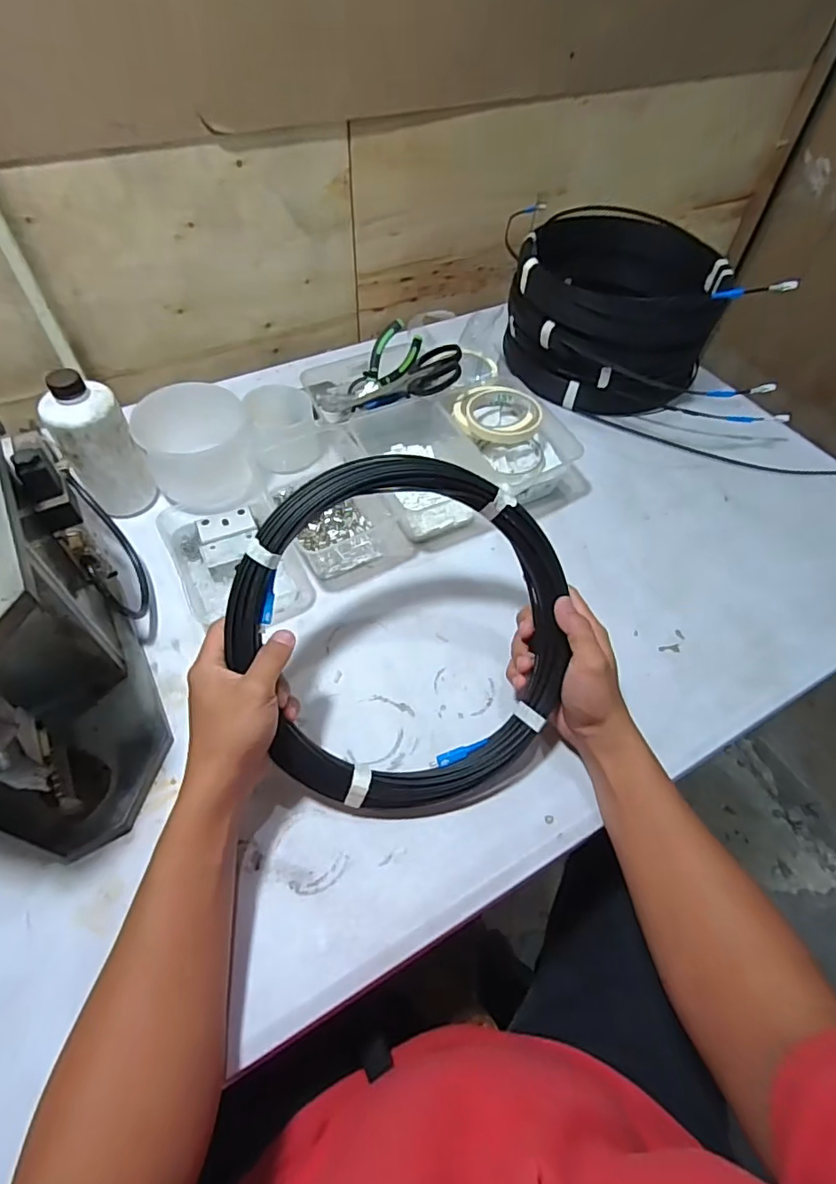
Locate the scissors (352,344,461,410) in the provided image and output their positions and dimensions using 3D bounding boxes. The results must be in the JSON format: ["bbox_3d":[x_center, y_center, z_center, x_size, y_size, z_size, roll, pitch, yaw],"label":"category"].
[{"bbox_3d":[-0.012,-0.270,0.694,0.155,0.021,0.067,-9,49,31],"label":"scissors"}]

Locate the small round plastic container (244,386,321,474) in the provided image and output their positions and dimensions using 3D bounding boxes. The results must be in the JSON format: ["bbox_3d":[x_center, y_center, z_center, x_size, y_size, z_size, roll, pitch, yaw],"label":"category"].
[{"bbox_3d":[-0.170,-0.208,0.684,0.078,0.091,0.085,1,56,-2],"label":"small round plastic container"}]

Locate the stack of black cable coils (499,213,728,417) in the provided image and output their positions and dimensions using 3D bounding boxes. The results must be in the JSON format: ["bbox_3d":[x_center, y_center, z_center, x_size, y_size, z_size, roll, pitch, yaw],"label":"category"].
[{"bbox_3d":[0.262,-0.388,0.771,0.277,0.171,0.240,31,60,18],"label":"stack of black cable coils"}]

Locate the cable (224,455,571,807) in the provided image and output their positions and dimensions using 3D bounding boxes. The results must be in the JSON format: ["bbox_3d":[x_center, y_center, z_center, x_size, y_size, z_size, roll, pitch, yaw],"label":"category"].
[{"bbox_3d":[-0.014,0.031,0.447,0.268,0.030,0.280,2,90,-9],"label":"cable"}]

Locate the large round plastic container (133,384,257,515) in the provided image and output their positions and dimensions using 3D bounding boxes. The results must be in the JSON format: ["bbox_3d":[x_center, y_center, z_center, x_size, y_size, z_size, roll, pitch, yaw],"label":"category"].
[{"bbox_3d":[-0.251,-0.163,0.626,0.115,0.107,0.110,-14,57,-12],"label":"large round plastic container"}]

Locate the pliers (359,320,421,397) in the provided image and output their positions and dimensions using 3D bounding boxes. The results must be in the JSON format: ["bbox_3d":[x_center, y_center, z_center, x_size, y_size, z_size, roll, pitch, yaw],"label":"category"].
[{"bbox_3d":[-0.039,-0.306,0.725,0.054,0.022,0.105,28,98,-13],"label":"pliers"}]

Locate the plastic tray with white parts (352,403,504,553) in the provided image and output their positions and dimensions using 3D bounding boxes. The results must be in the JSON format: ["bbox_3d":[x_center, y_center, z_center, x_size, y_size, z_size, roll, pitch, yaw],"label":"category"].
[{"bbox_3d":[0.010,-0.155,0.666,0.127,0.064,0.201,-16,58,-13],"label":"plastic tray with white parts"}]

